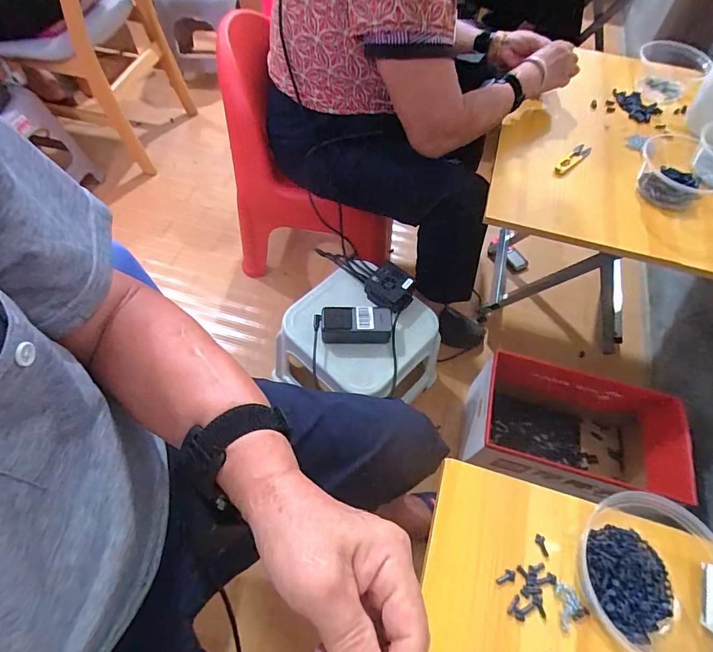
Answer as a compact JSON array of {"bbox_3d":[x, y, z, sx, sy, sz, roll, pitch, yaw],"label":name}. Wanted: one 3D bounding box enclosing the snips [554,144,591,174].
[{"bbox_3d":[0.385,-0.297,0.735,0.105,0.013,0.023,-40,69,-21],"label":"snips"}]

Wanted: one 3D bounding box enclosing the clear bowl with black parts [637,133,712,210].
[{"bbox_3d":[0.552,-0.272,0.696,0.139,0.056,0.161,37,66,17],"label":"clear bowl with black parts"}]

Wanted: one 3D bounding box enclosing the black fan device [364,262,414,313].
[{"bbox_3d":[0.071,-0.077,0.838,0.095,0.041,0.086,36,66,21],"label":"black fan device"}]

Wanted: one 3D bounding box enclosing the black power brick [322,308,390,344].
[{"bbox_3d":[-0.001,0.000,0.800,0.132,0.055,0.060,1,61,-2],"label":"black power brick"}]

